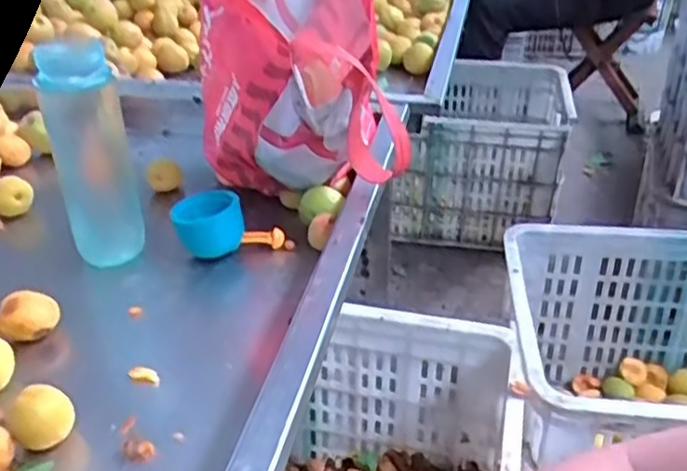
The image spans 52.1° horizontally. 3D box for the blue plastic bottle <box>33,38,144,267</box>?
[{"bbox_3d":[-0.212,-0.060,0.602,0.063,0.188,0.070,-12,33,-18],"label":"blue plastic bottle"}]

